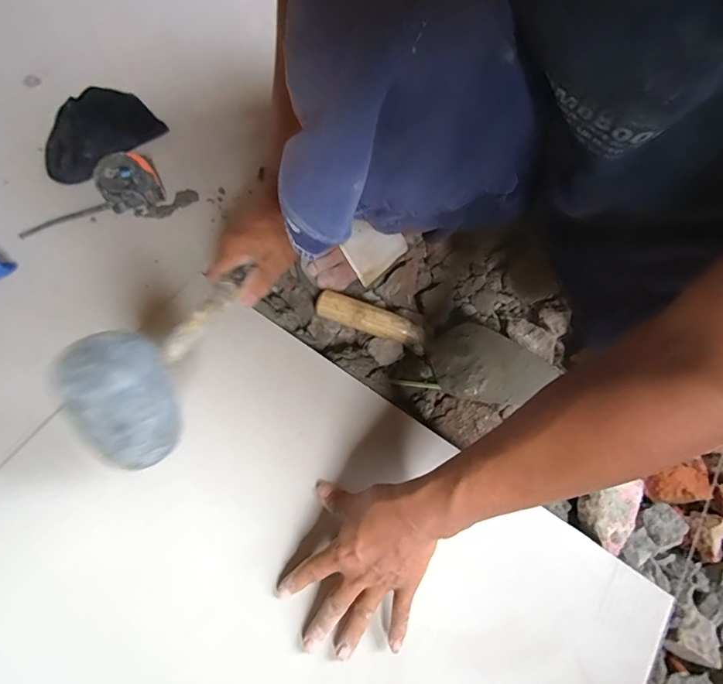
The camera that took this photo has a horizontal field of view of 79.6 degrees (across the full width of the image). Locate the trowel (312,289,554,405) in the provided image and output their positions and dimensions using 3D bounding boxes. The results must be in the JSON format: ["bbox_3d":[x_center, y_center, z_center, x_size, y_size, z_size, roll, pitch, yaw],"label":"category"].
[{"bbox_3d":[0.091,-0.005,0.524,0.288,0.058,0.095,27,68,8],"label":"trowel"}]

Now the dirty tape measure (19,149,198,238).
[{"bbox_3d":[-0.319,-0.189,0.540,0.202,0.037,0.076,-15,69,-9],"label":"dirty tape measure"}]

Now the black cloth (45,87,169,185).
[{"bbox_3d":[-0.349,-0.273,0.568,0.088,0.045,0.149,41,71,14],"label":"black cloth"}]

